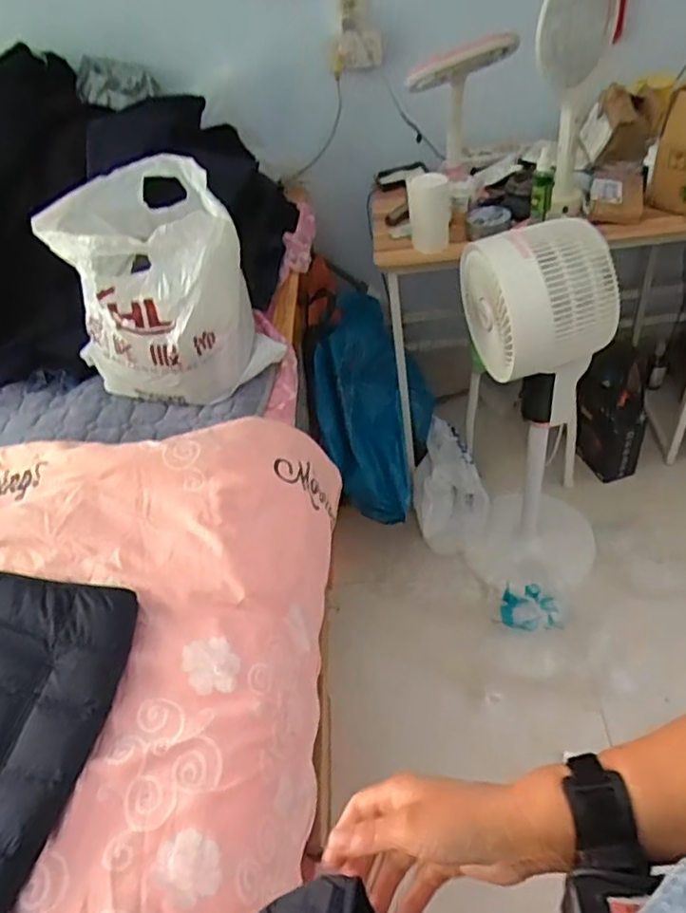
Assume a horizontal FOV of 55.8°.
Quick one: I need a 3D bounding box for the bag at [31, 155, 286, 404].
[{"bbox_3d":[-0.292,-0.269,1.083,0.263,0.337,0.283,29,56,32],"label":"bag"}]

